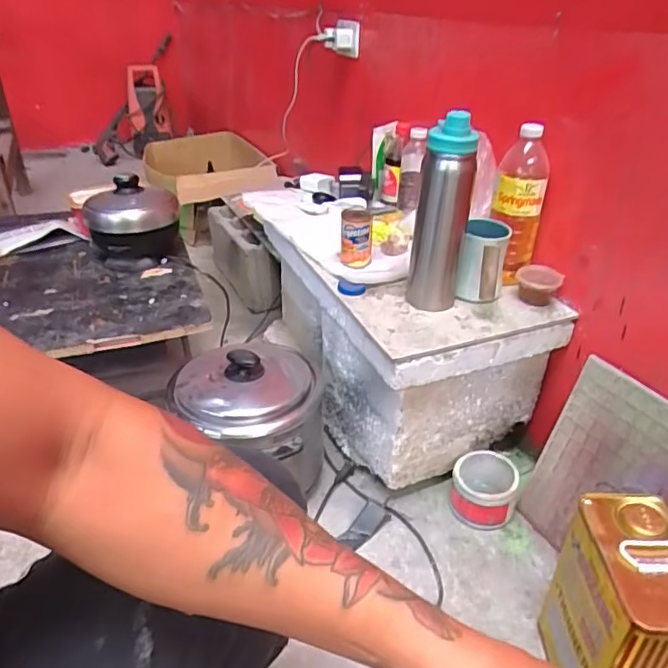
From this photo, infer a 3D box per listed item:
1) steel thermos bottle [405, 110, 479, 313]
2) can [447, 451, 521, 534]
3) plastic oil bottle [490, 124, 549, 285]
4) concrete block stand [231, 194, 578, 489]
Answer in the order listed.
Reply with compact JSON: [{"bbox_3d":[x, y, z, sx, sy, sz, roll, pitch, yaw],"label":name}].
[{"bbox_3d":[0.157,-0.176,0.831,0.078,0.280,0.082,4,31,4],"label":"steel thermos bottle"},{"bbox_3d":[0.254,0.260,0.955,0.099,0.082,0.116,11,32,15],"label":"can"},{"bbox_3d":[0.294,-0.202,0.911,0.078,0.252,0.082,15,34,21],"label":"plastic oil bottle"},{"bbox_3d":[0.110,-0.004,1.102,0.317,0.302,0.557,-13,34,-22],"label":"concrete block stand"}]

